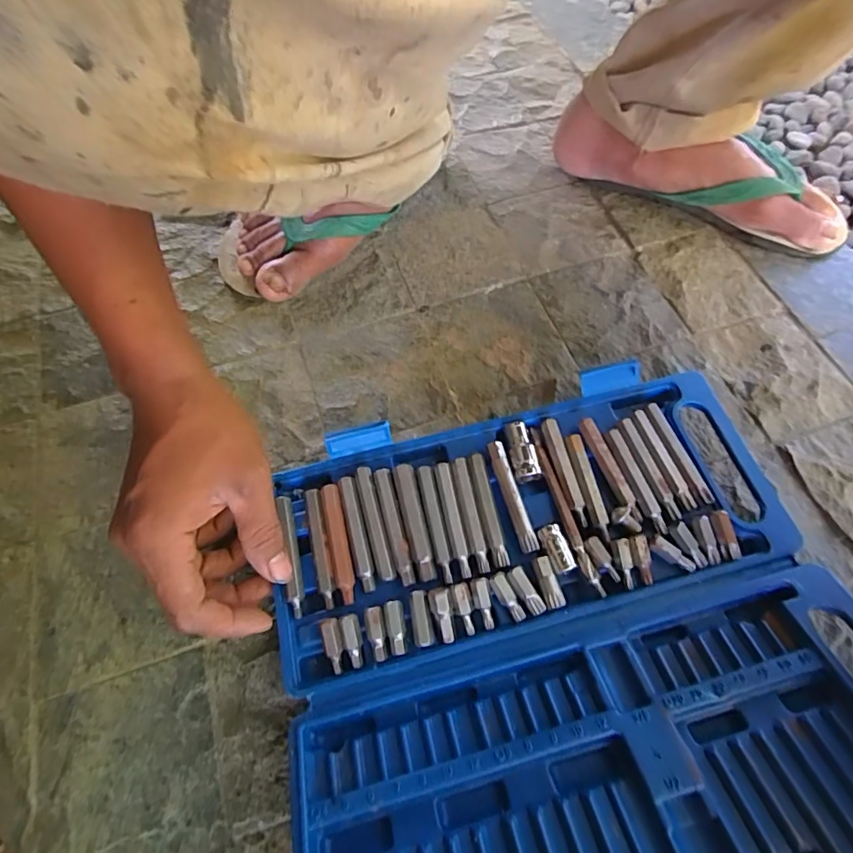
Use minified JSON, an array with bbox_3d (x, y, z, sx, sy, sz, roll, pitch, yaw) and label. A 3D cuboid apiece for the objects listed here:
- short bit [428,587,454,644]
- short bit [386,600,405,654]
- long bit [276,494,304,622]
[{"bbox_3d":[0.009,0.107,0.286,0.011,0.006,0.030,-13,81,-5],"label":"short bit"},{"bbox_3d":[-0.018,0.113,0.283,0.009,0.006,0.028,-7,63,-3],"label":"short bit"},{"bbox_3d":[-0.082,0.077,0.304,0.008,0.009,0.073,-12,66,-5],"label":"long bit"}]

